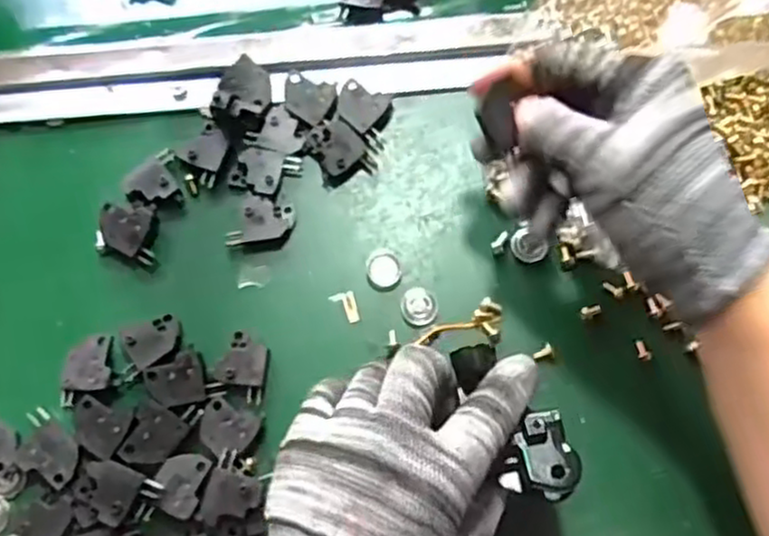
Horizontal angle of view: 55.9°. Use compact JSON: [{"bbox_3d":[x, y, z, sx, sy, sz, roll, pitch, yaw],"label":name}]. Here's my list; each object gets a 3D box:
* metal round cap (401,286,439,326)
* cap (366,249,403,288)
[{"bbox_3d":[0.018,0.019,0.365,0.018,0.005,0.020,-15,72,-4],"label":"metal round cap"},{"bbox_3d":[-0.001,0.000,0.372,0.017,0.004,0.020,-17,72,-5],"label":"cap"}]

